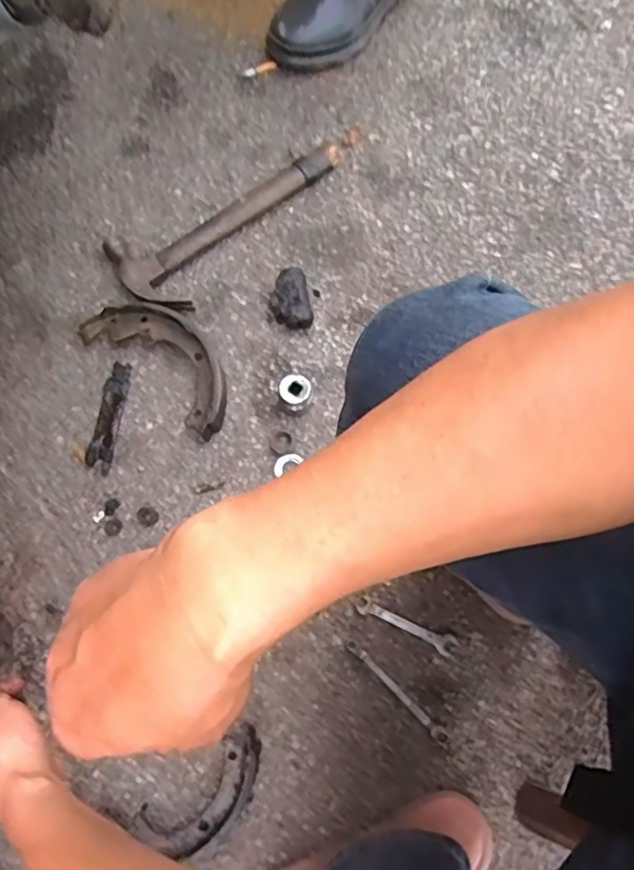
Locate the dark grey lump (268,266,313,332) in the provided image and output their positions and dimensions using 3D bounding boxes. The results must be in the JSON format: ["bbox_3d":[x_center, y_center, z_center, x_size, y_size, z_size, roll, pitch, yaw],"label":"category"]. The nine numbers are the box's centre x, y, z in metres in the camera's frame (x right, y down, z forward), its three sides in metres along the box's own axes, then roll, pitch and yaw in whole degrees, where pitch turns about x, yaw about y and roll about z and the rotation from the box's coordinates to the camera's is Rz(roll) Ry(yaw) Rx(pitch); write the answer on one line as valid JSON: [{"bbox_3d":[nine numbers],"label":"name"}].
[{"bbox_3d":[-0.034,-0.161,0.771,0.048,0.036,0.067,-13,77,-4],"label":"dark grey lump"}]

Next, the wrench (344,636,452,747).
[{"bbox_3d":[0.084,0.271,0.681,0.142,0.006,0.015,43,80,9],"label":"wrench"}]

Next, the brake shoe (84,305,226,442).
[{"bbox_3d":[-0.173,-0.090,0.750,0.208,0.042,0.096,41,79,9],"label":"brake shoe"}]

